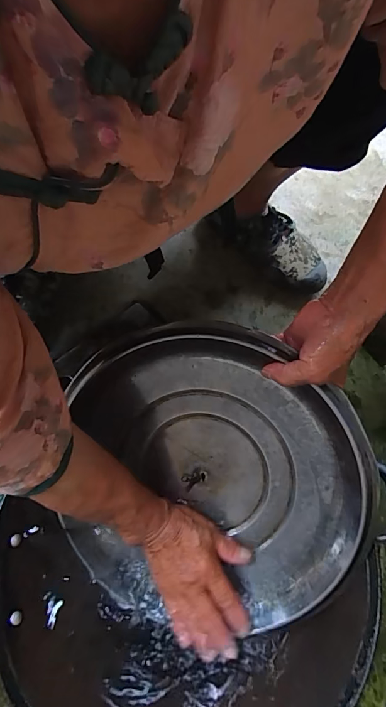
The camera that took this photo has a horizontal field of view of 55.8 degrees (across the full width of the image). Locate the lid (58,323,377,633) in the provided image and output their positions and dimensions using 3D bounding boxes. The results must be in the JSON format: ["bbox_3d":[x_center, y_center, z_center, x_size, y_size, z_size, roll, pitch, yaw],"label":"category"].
[{"bbox_3d":[0.022,0.133,0.404,0.308,0.045,0.315,1,98,10],"label":"lid"}]

